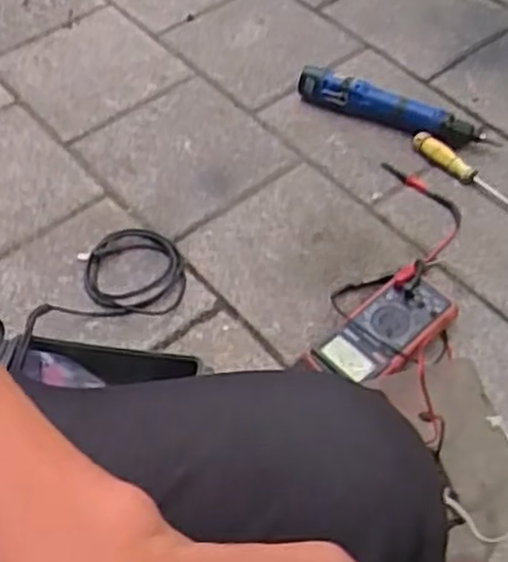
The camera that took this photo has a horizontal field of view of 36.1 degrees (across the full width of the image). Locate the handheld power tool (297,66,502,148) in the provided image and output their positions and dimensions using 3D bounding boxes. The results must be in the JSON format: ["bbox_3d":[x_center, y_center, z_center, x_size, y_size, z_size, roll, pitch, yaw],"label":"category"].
[{"bbox_3d":[0.201,-0.244,1.126,0.293,0.046,0.042,17,56,13],"label":"handheld power tool"}]

